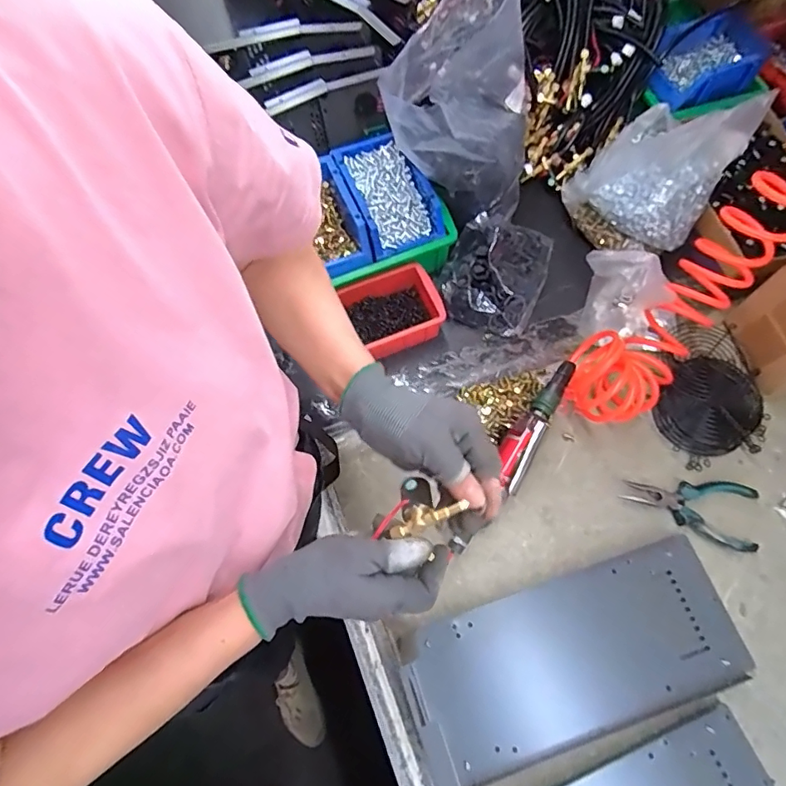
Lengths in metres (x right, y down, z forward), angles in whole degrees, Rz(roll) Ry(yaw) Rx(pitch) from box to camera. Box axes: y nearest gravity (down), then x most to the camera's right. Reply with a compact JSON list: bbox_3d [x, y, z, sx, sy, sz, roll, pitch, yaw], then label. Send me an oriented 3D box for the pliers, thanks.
[{"bbox_3d":[0.349,0.135,0.580,0.148,0.012,0.075,10,73,4],"label":"pliers"}]

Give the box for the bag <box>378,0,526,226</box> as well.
[{"bbox_3d":[0.100,-0.379,0.644,0.173,0.215,0.251,11,70,6],"label":"bag"}]

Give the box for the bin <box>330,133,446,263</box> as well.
[{"bbox_3d":[-0.003,-0.261,0.668,0.107,0.065,0.162,-21,70,-6],"label":"bin"}]

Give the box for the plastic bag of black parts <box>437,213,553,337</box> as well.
[{"bbox_3d":[0.140,-0.167,0.686,0.136,0.035,0.165,23,72,10],"label":"plastic bag of black parts"}]

